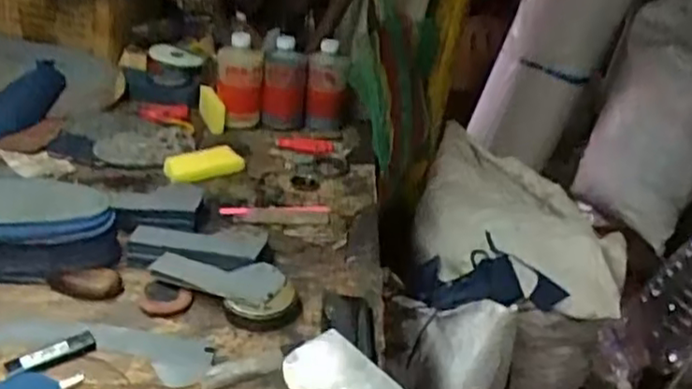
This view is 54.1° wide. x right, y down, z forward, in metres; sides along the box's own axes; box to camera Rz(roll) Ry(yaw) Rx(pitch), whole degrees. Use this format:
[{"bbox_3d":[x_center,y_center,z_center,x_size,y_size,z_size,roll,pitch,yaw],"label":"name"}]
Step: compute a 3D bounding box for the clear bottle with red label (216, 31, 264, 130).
[{"bbox_3d":[-0.175,-0.188,1.118,0.074,0.143,0.080,3,31,-14],"label":"clear bottle with red label"}]

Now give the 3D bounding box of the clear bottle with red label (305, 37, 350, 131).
[{"bbox_3d":[-0.032,-0.182,1.149,0.068,0.145,0.074,8,31,-5],"label":"clear bottle with red label"}]

